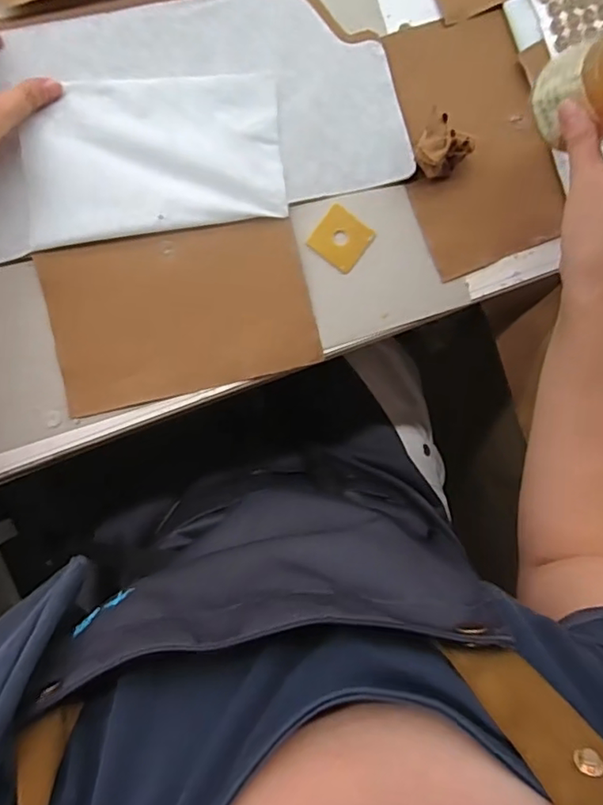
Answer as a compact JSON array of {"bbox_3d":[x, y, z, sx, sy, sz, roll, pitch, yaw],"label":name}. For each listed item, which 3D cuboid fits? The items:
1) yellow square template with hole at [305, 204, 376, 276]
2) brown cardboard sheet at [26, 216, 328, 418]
[{"bbox_3d":[0.033,-0.134,0.461,0.043,0.004,0.042,37,88,-4],"label":"yellow square template with hole"},{"bbox_3d":[-0.095,-0.072,0.451,0.200,0.008,0.125,-12,93,-4],"label":"brown cardboard sheet"}]

